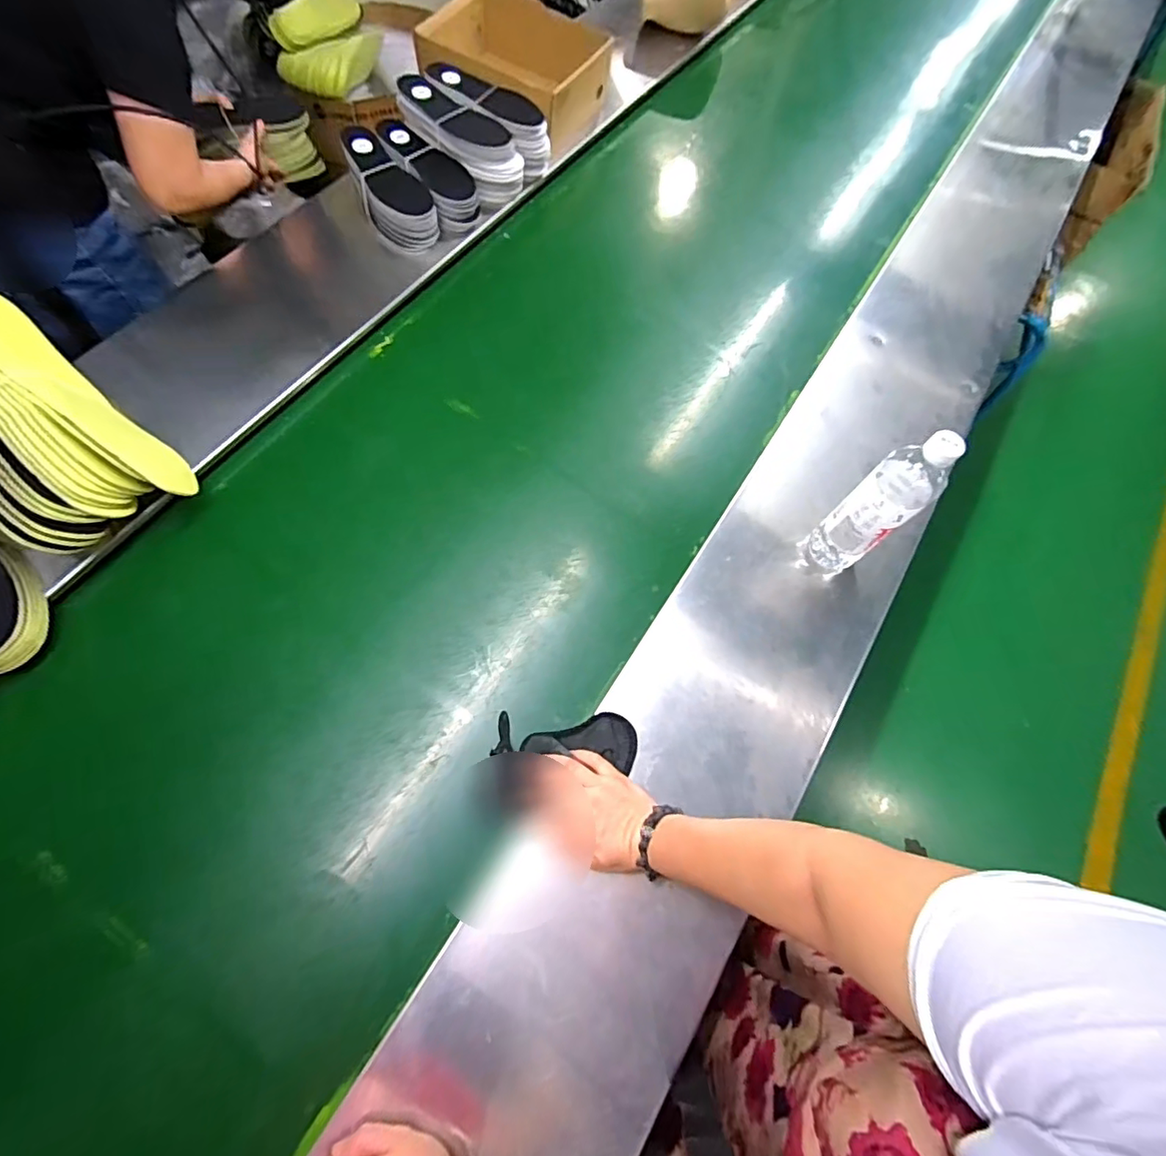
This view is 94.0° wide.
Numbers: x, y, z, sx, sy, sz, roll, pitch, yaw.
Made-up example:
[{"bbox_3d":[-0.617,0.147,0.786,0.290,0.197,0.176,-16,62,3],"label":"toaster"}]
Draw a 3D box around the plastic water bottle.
[{"bbox_3d":[0.328,-0.079,0.611,0.068,0.229,0.069,-38,72,-18],"label":"plastic water bottle"}]

